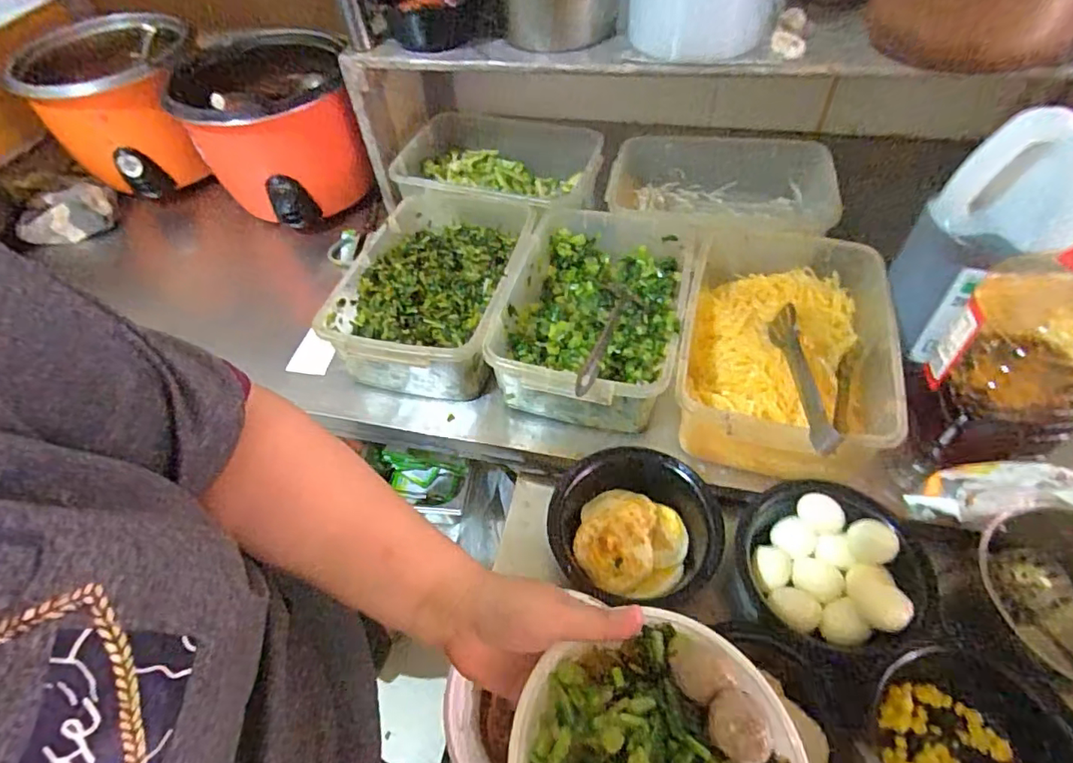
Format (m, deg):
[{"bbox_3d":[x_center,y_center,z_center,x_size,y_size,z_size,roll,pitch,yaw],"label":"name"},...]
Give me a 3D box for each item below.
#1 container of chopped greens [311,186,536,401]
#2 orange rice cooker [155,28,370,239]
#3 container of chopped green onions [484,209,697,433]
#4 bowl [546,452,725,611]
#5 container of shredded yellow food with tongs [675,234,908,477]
[{"bbox_3d":[-0.131,-0.125,0.742,0.214,0.100,0.304,10,53,10],"label":"container of chopped greens"},{"bbox_3d":[-0.421,-0.400,0.887,0.268,0.211,0.239,-12,53,-6],"label":"orange rice cooker"},{"bbox_3d":[0.073,-0.088,0.689,0.213,0.098,0.304,11,54,12],"label":"container of chopped green onions"},{"bbox_3d":[0.108,0.149,0.567,0.166,0.056,0.148,11,54,11],"label":"bowl"},{"bbox_3d":[0.272,-0.040,0.605,0.206,0.108,0.311,12,54,12],"label":"container of shredded yellow food with tongs"}]

